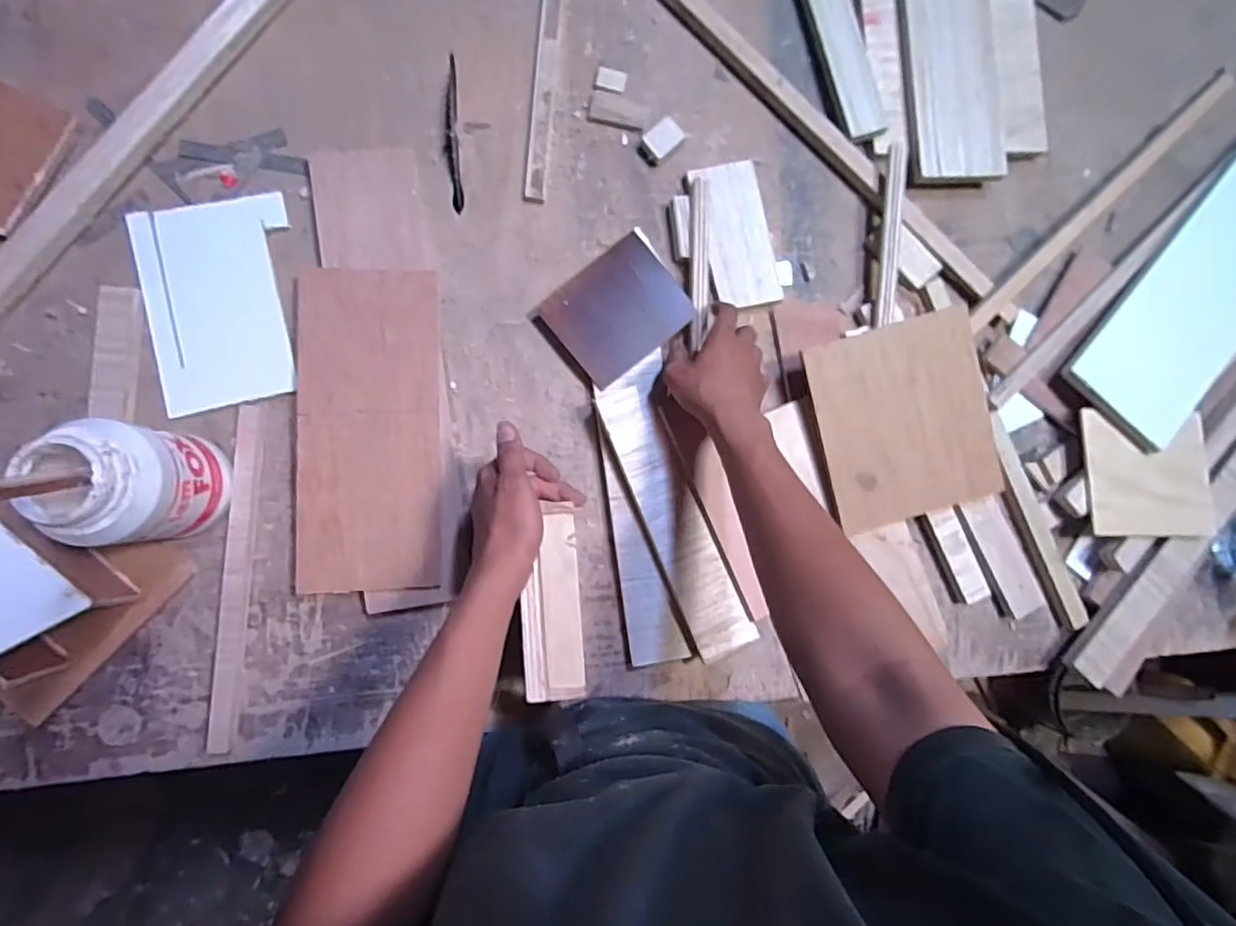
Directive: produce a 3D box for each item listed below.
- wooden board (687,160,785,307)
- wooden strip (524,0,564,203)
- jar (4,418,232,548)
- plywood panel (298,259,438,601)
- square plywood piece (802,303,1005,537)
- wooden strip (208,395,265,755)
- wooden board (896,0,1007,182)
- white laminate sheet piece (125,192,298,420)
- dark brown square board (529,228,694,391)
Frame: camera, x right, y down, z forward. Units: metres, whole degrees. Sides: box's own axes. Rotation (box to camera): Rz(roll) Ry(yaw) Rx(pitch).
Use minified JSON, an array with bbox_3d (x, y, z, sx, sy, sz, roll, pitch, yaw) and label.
[{"bbox_3d":[0.126,-0.243,0.646,0.070,0.016,0.151,-12,88,-7],"label":"wooden board"},{"bbox_3d":[-0.075,-0.429,0.638,0.023,0.010,0.309,5,86,-7],"label":"wooden strip"},{"bbox_3d":[-0.393,0.017,0.499,0.077,0.164,0.090,2,85,-6],"label":"jar"},{"bbox_3d":[-0.238,-0.033,0.577,0.129,0.009,0.304,-1,88,-8],"label":"plywood panel"},{"bbox_3d":[0.299,-0.043,0.626,0.186,0.012,0.196,-15,96,-6],"label":"square plywood piece"},{"bbox_3d":[-0.355,0.105,0.564,0.020,0.017,0.312,4,86,-7],"label":"wooden strip"},{"bbox_3d":[0.368,-0.458,0.673,0.110,0.020,0.291,-2,87,-7],"label":"wooden board"},{"bbox_3d":[-0.382,-0.154,0.583,0.132,0.010,0.193,-11,88,-7],"label":"white laminate sheet piece"},{"bbox_3d":[0.001,-0.158,0.622,0.132,0.013,0.109,-39,97,0],"label":"dark brown square board"}]

